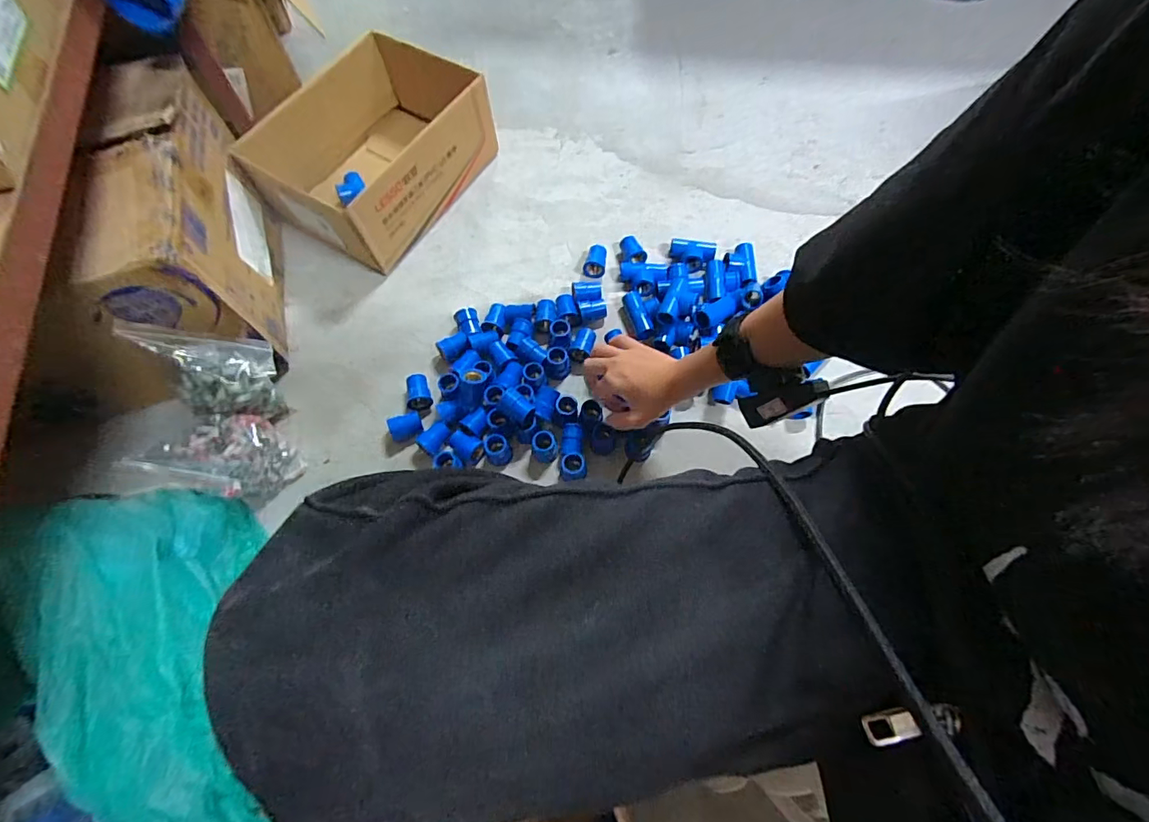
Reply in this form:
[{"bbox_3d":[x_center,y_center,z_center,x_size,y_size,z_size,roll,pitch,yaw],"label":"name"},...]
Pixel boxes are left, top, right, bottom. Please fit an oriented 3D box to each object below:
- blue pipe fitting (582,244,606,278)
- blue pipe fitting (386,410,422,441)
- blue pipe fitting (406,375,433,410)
[{"bbox_3d":[0.029,-0.209,0.706,0.030,0.036,0.034,7,65,3],"label":"blue pipe fitting"},{"bbox_3d":[-0.206,0.021,0.614,0.040,0.026,0.029,-16,66,-7],"label":"blue pipe fitting"},{"bbox_3d":[-0.196,-0.024,0.628,0.029,0.031,0.041,-8,65,-4],"label":"blue pipe fitting"}]

